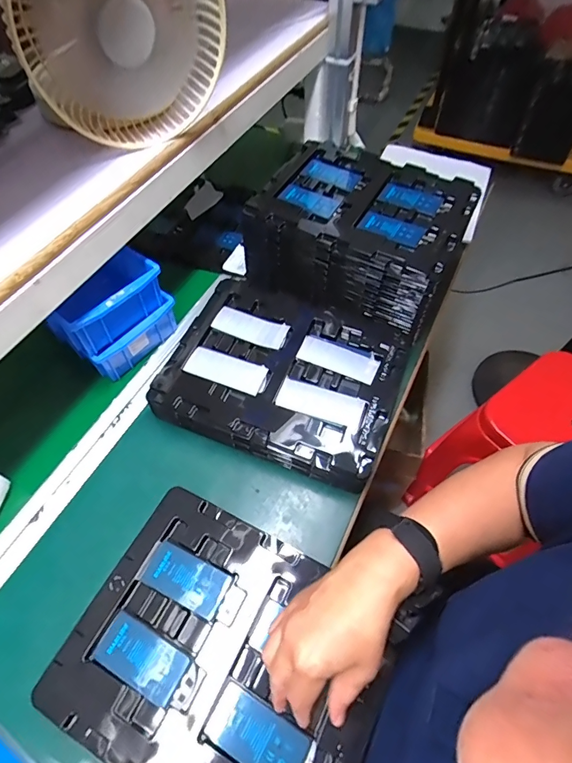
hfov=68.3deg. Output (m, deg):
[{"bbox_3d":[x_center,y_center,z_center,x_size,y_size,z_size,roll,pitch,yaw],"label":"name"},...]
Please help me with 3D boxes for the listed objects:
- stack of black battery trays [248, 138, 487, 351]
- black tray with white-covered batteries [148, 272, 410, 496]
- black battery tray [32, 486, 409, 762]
[{"bbox_3d":[0.108,-0.214,0.629,0.281,0.120,0.252,24,60,16],"label":"stack of black battery trays"},{"bbox_3d":[0.001,-0.012,0.547,0.283,0.055,0.238,18,59,12],"label":"black tray with white-covered batteries"},{"bbox_3d":[-0.053,0.252,0.388,0.272,0.017,0.218,23,61,16],"label":"black battery tray"}]

